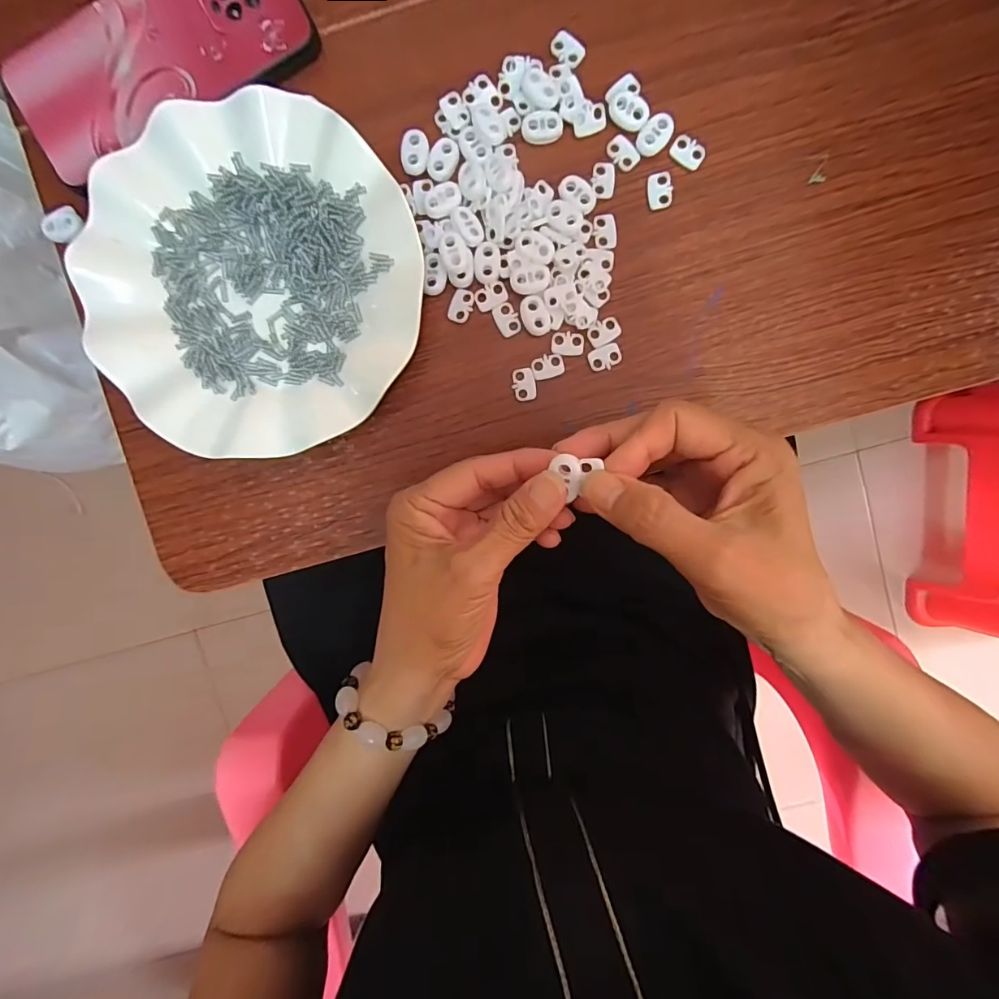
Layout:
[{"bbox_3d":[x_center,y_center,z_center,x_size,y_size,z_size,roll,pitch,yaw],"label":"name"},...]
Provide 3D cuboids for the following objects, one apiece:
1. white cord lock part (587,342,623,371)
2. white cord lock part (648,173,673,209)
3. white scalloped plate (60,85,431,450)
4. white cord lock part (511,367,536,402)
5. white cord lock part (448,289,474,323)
[{"bbox_3d":[0.062,-0.082,0.272,0.019,0.004,0.014,-20,95,2],"label":"white cord lock part"},{"bbox_3d":[0.091,-0.175,0.265,0.012,0.004,0.018,-10,96,1],"label":"white cord lock part"},{"bbox_3d":[-0.133,-0.119,0.262,0.178,0.022,0.181,0,96,0],"label":"white scalloped plate"},{"bbox_3d":[0.014,-0.067,0.274,0.013,0.004,0.019,-7,96,1],"label":"white cord lock part"},{"bbox_3d":[-0.022,-0.112,0.272,0.013,0.004,0.019,21,95,-2],"label":"white cord lock part"}]

